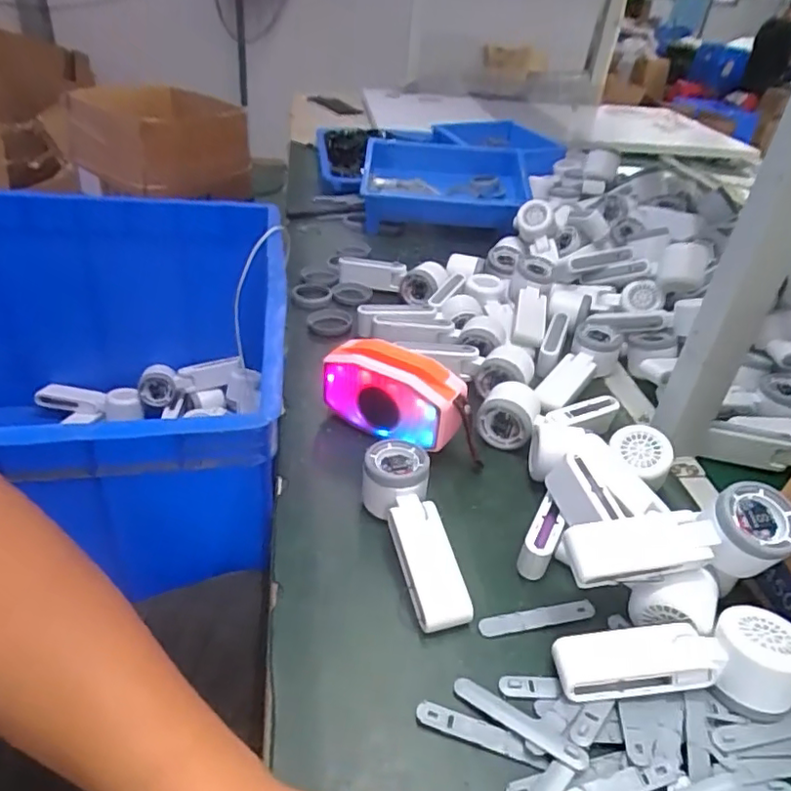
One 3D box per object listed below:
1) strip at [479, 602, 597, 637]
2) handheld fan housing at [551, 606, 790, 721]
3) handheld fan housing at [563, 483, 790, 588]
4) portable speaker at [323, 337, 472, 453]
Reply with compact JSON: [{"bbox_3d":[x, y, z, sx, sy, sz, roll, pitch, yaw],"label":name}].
[{"bbox_3d":[0.112,0.175,0.467,0.096,0.006,0.014,-4,37,-13],"label":"strip"},{"bbox_3d":[0.199,0.192,0.424,0.166,0.050,0.059,-5,31,9],"label":"handheld fan housing"},{"bbox_3d":[0.215,0.116,0.444,0.171,0.058,0.047,-10,37,-1],"label":"handheld fan housing"},{"bbox_3d":[-0.003,0.001,0.610,0.149,0.093,0.060,20,38,18],"label":"portable speaker"}]

